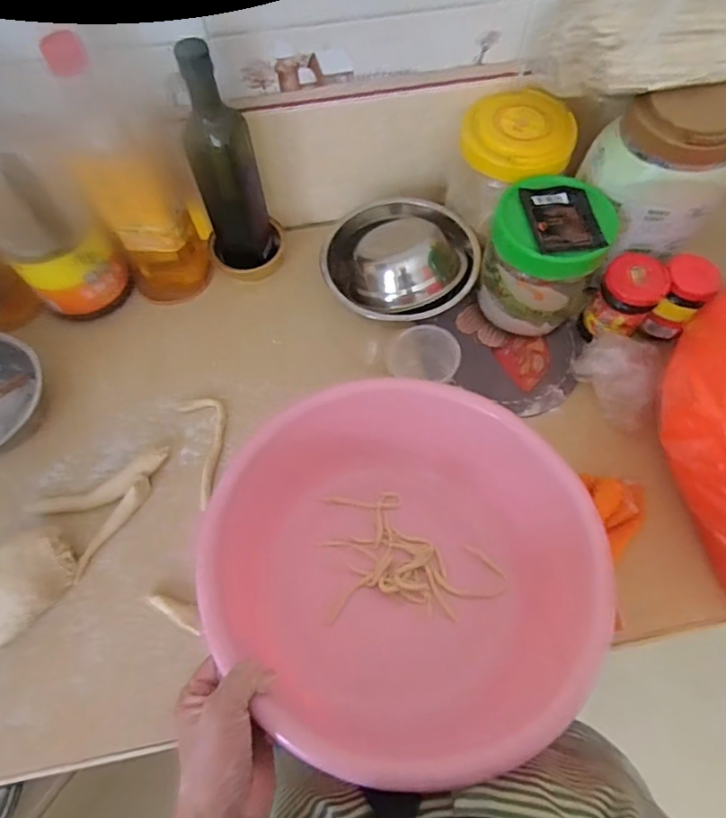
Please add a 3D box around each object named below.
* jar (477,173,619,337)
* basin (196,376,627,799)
[{"bbox_3d":[0.199,-0.163,0.578,0.120,0.132,0.119,0,65,0],"label":"jar"},{"bbox_3d":[0.037,0.125,0.449,0.293,0.139,0.296,0,65,0],"label":"basin"}]

